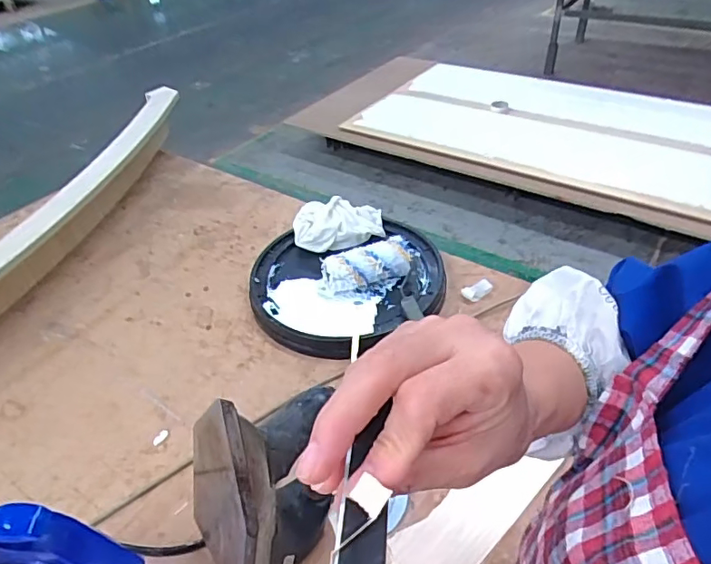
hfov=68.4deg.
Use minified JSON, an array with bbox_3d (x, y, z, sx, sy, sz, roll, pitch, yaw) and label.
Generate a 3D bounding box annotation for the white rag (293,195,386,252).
[{"bbox_3d":[-0.030,-0.104,0.931,0.159,0.051,0.086,-8,41,-6],"label":"white rag"}]

